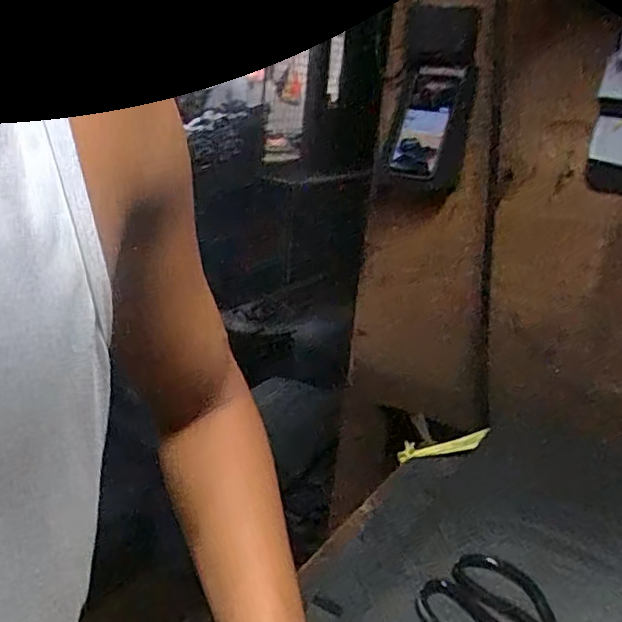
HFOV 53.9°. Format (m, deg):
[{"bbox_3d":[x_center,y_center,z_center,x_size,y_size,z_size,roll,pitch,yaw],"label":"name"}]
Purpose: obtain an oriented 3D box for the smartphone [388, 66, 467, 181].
[{"bbox_3d":[0.175,-0.292,0.952,0.086,0.171,0.013,22,7,33],"label":"smartphone"}]

